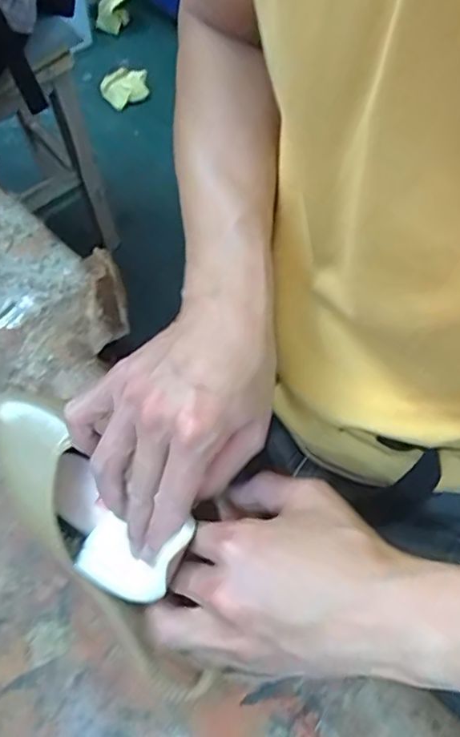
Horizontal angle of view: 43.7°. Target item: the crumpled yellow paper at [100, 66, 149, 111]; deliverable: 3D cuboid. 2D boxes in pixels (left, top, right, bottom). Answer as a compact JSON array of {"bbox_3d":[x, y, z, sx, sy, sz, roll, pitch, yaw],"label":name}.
[{"bbox_3d":[-0.292,-0.798,1.604,0.139,0.063,0.099,-32,67,-16],"label":"crumpled yellow paper"}]

